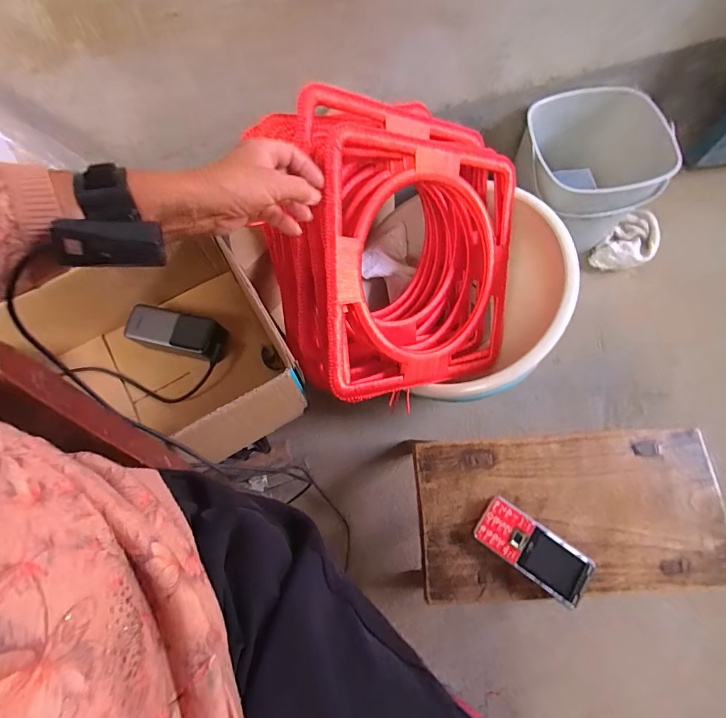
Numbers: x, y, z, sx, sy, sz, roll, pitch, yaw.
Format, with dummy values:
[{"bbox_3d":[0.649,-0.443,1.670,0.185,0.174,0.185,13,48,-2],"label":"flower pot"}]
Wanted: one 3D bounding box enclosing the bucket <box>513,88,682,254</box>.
[{"bbox_3d":[0.440,-0.388,0.846,0.275,0.224,0.275,1,75,-3],"label":"bucket"}]

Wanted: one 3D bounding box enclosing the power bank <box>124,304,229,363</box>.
[{"bbox_3d":[-0.274,-0.035,0.600,0.142,0.053,0.059,14,71,5],"label":"power bank"}]

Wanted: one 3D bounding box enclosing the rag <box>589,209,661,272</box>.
[{"bbox_3d":[0.611,-0.258,0.928,0.183,0.052,0.101,-39,75,-13],"label":"rag"}]

